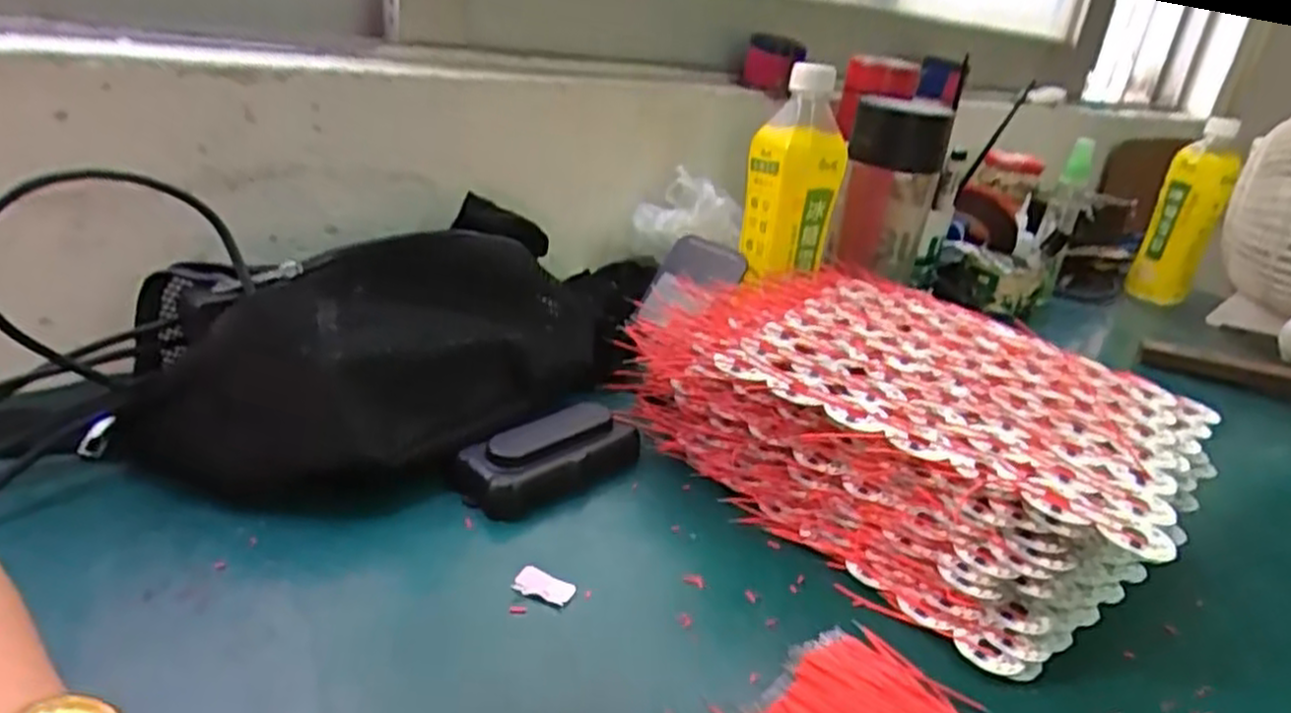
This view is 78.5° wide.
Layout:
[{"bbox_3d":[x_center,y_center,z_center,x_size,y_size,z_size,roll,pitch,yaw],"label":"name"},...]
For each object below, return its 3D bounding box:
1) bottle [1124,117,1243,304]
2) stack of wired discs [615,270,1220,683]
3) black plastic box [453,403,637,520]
[{"bbox_3d":[0.605,-0.155,0.887,0.064,0.198,0.051,21,28,28],"label":"bottle"},{"bbox_3d":[0.162,0.034,0.478,0.254,0.086,0.280,-16,34,-42],"label":"stack of wired discs"},{"bbox_3d":[-0.049,0.055,0.438,0.107,0.026,0.048,-16,33,-41],"label":"black plastic box"}]

